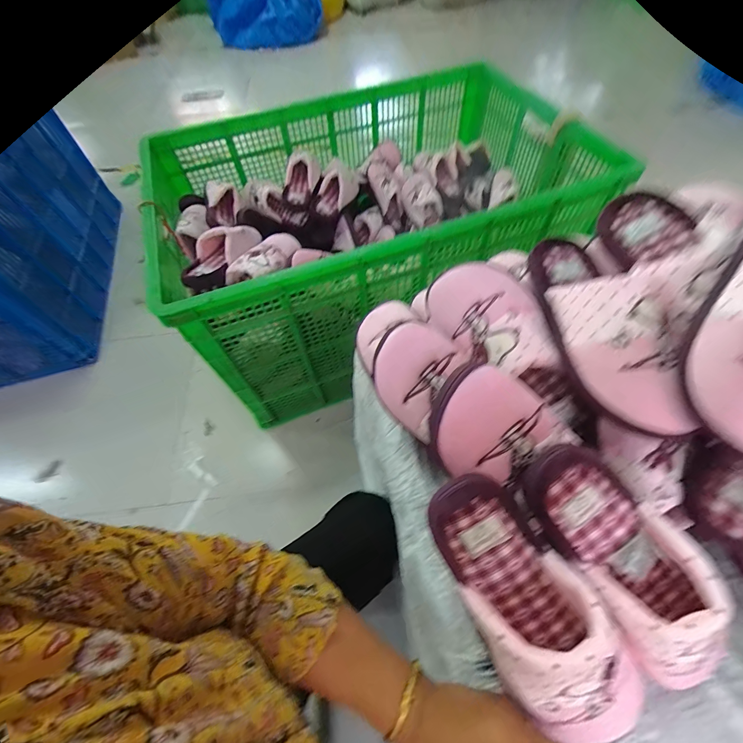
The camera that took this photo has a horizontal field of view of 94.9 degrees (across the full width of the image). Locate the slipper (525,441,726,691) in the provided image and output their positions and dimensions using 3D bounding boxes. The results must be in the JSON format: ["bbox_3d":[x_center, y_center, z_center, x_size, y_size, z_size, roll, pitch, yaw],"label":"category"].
[{"bbox_3d":[0.209,0.154,0.264,0.082,0.066,0.218,-35,85,-16],"label":"slipper"}]

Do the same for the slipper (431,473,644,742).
[{"bbox_3d":[0.129,0.192,0.258,0.085,0.068,0.234,-32,83,-15],"label":"slipper"}]

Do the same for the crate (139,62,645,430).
[{"bbox_3d":[0.012,-0.405,1.000,1.043,0.496,0.690,-23,60,-10],"label":"crate"}]

